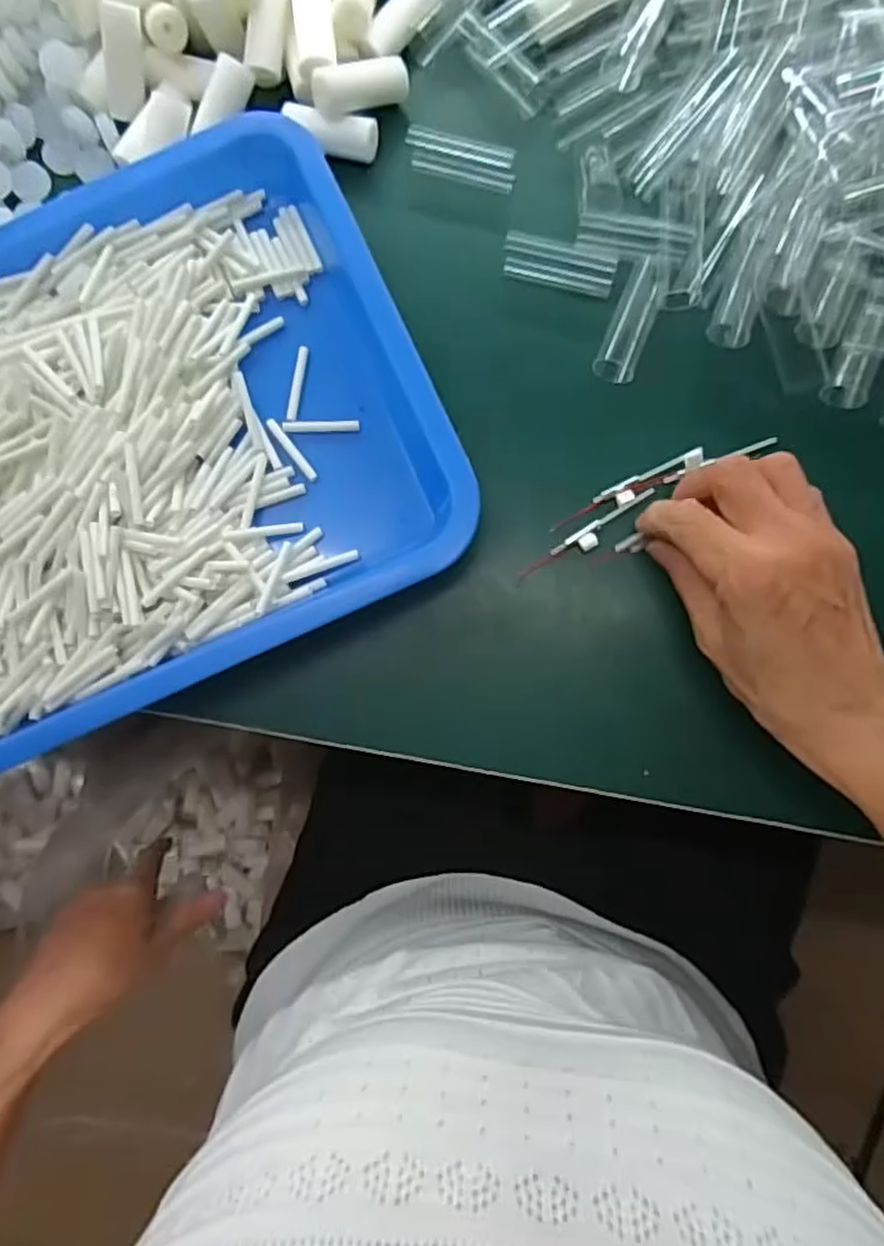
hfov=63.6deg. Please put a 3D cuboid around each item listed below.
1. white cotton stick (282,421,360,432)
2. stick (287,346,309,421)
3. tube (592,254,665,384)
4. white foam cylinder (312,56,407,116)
[{"bbox_3d":[-0.064,-0.103,0.373,0.040,0.004,0.006,0,84,4],"label":"white cotton stick"},{"bbox_3d":[-0.077,-0.127,0.378,0.006,0.004,0.041,7,85,5],"label":"stick"},{"bbox_3d":[0.096,-0.154,0.363,0.021,0.014,0.061,17,100,5],"label":"tube"},{"bbox_3d":[-0.042,-0.283,0.375,0.052,0.017,0.017,-21,83,-14],"label":"white foam cylinder"}]

